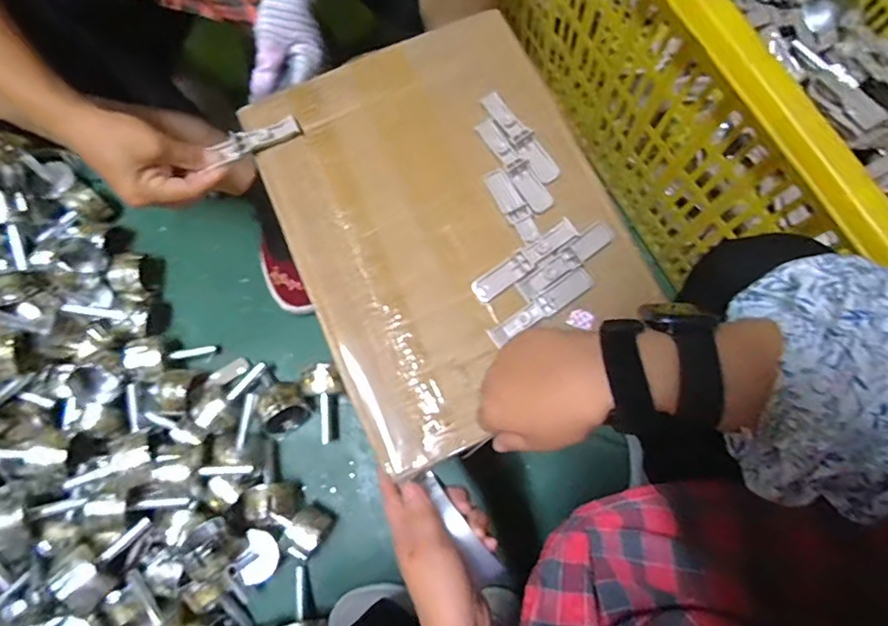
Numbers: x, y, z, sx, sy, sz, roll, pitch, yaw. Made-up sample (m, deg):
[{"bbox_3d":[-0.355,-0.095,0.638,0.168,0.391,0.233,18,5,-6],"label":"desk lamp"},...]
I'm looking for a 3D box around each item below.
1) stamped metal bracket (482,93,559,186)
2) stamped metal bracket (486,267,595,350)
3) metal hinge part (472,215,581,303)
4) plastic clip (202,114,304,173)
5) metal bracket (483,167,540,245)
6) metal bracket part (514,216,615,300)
[{"bbox_3d":[0.069,-0.160,0.469,0.023,0.013,0.098,-34,79,-7],"label":"stamped metal bracket"},{"bbox_3d":[0.082,-0.005,0.431,0.100,0.014,0.019,-34,79,-7],"label":"stamped metal bracket"},{"bbox_3d":[0.069,-0.045,0.435,0.098,0.013,0.021,-34,79,-7],"label":"metal hinge part"},{"bbox_3d":[-0.171,-0.159,0.472,0.078,0.012,0.020,-22,78,-5],"label":"plastic clip"},{"bbox_3d":[0.060,-0.094,0.451,0.021,0.009,0.074,-27,78,-6],"label":"metal bracket"},{"bbox_3d":[0.103,-0.044,0.437,0.094,0.010,0.020,-37,79,-8],"label":"metal bracket part"}]

